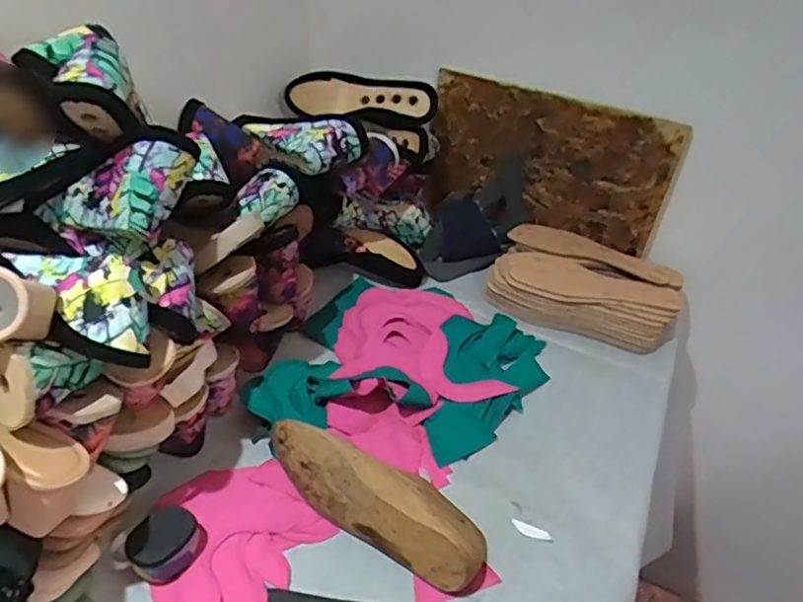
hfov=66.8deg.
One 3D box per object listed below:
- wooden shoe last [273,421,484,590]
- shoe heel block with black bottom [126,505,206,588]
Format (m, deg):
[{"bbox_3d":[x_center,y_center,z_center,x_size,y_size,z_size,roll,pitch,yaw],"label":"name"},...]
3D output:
[{"bbox_3d":[-0.024,0.184,0.603,0.237,0.072,0.076,23,42,22],"label":"wooden shoe last"},{"bbox_3d":[-0.217,0.222,0.559,0.067,0.037,0.060,-18,44,-26],"label":"shoe heel block with black bottom"}]

